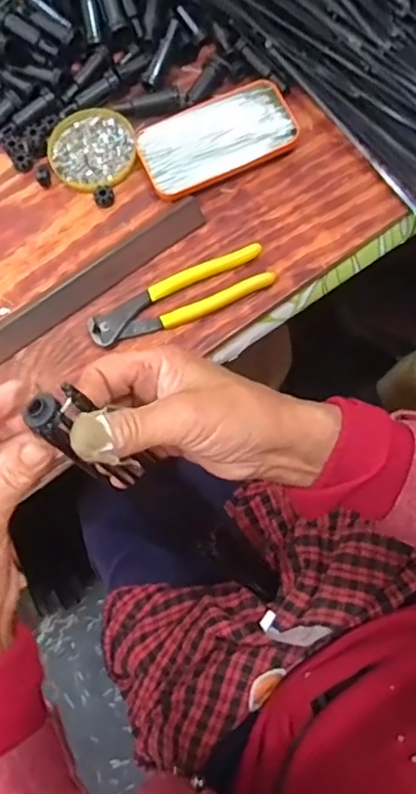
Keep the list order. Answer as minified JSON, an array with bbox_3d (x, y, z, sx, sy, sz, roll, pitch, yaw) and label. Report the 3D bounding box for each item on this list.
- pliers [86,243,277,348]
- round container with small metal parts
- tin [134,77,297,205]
[{"bbox_3d":[-0.023,-0.085,0.527,0.164,0.013,0.044,-26,75,-4],"label":"pliers"},{"bbox_3d":[-0.112,-0.238,0.574,0.082,0.014,0.088,-1,75,3],"label":"round container with small metal parts"},{"bbox_3d":[0.007,-0.246,0.564,0.145,0.016,0.082,-28,75,-4],"label":"tin"}]

